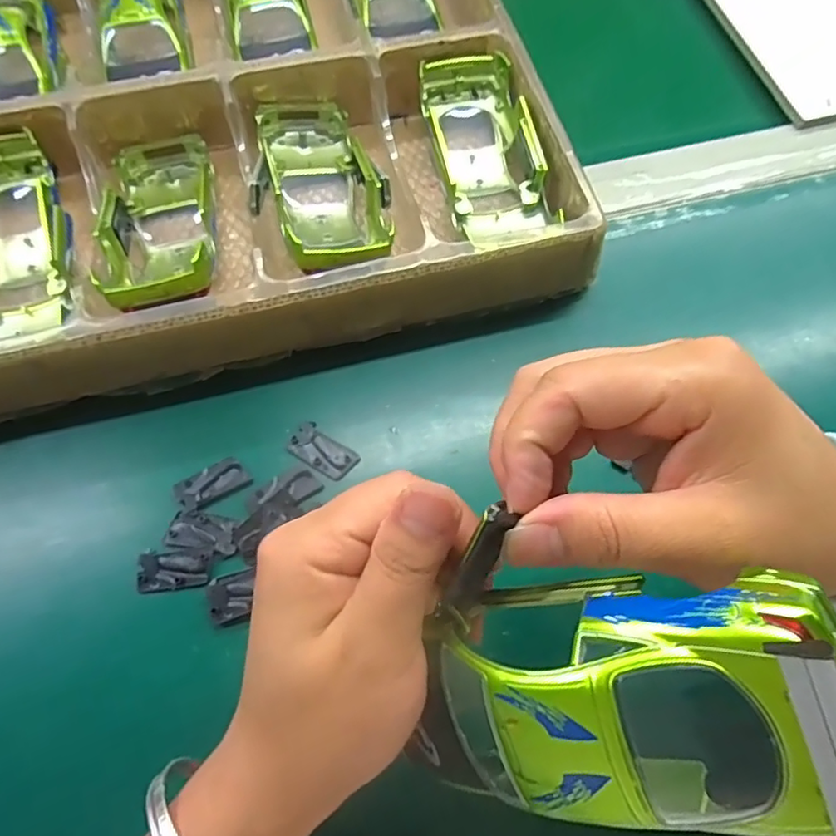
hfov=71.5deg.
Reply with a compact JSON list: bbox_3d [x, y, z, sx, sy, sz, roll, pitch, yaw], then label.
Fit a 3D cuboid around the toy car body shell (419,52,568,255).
[{"bbox_3d":[0.038,-0.143,0.327,0.052,0.039,0.127,-11,68,-5],"label":"toy car body shell"}]

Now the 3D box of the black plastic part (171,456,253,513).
[{"bbox_3d":[-0.098,0.031,0.277,0.033,0.004,0.017,-27,70,-11],"label":"black plastic part"}]

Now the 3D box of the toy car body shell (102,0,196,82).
[{"bbox_3d":[-0.176,-0.251,0.372,0.051,0.036,0.103,-16,69,-7],"label":"toy car body shell"}]

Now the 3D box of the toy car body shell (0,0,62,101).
[{"bbox_3d":[-0.255,-0.233,0.368,0.055,0.037,0.105,-11,68,-5],"label":"toy car body shell"}]

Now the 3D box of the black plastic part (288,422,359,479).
[{"bbox_3d":[-0.047,0.016,0.286,0.033,0.004,0.018,34,71,13],"label":"black plastic part"}]

